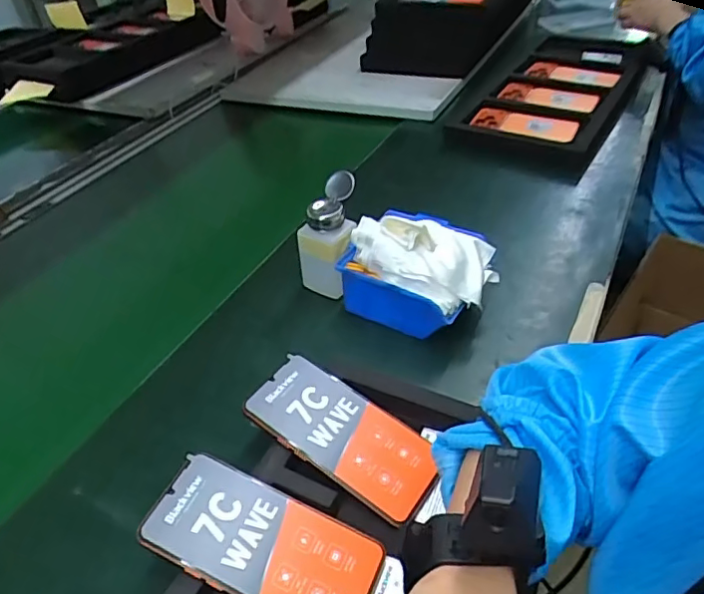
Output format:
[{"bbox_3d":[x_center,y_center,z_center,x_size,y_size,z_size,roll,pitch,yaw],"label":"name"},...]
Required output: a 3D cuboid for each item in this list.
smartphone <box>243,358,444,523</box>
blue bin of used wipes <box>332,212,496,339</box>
[{"bbox_3d":[-0.005,0.111,0.464,0.159,0.010,0.075,32,52,19],"label":"smartphone"},{"bbox_3d":[0.074,-0.037,0.598,0.143,0.098,0.119,18,45,28],"label":"blue bin of used wipes"}]

